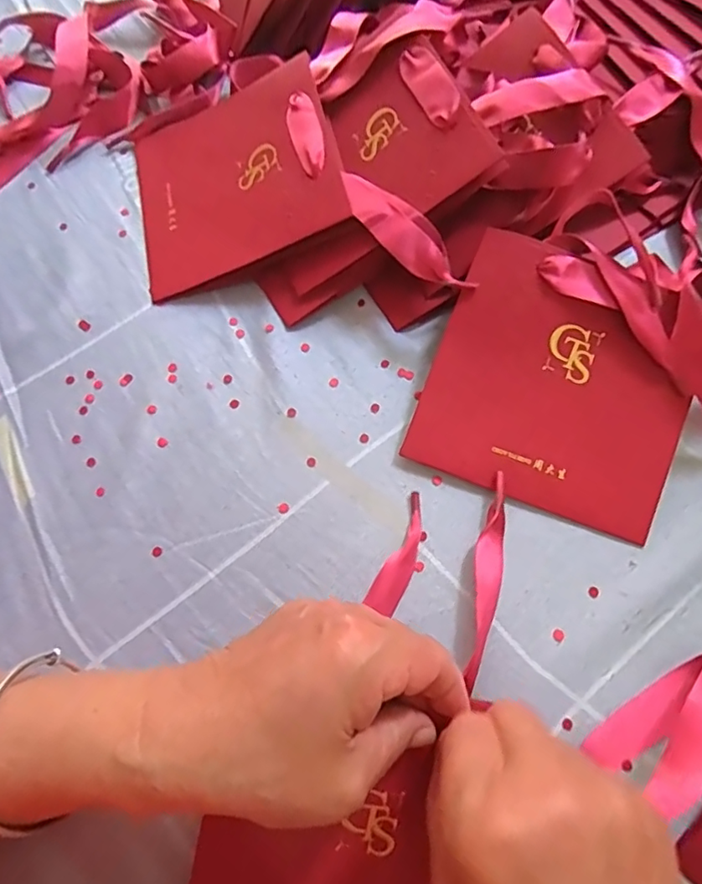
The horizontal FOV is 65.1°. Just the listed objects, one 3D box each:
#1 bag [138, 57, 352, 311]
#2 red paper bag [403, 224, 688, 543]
[{"bbox_3d":[-0.078,-0.176,0.360,0.138,0.013,0.148,-22,67,15],"label":"bag"},{"bbox_3d":[0.116,-0.031,0.304,0.137,0.009,0.134,22,86,5],"label":"red paper bag"}]

